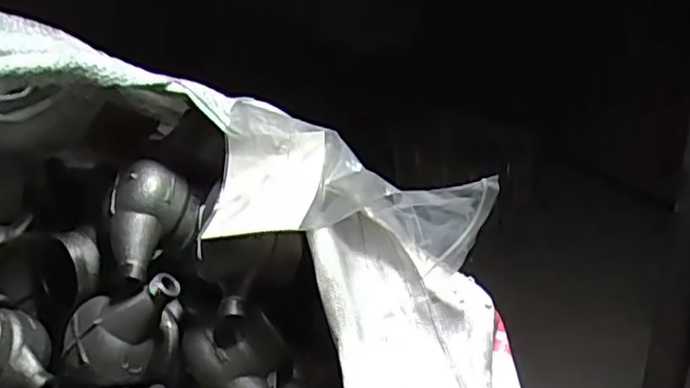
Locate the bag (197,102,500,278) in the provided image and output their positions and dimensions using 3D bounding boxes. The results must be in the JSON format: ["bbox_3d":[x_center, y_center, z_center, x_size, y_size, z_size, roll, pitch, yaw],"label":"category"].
[{"bbox_3d":[-0.005,0.006,0.533,0.238,0.101,0.103,16,34,14],"label":"bag"}]

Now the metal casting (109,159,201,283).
[{"bbox_3d":[-0.186,0.021,0.619,0.088,0.103,0.063,-17,3,-39],"label":"metal casting"}]

